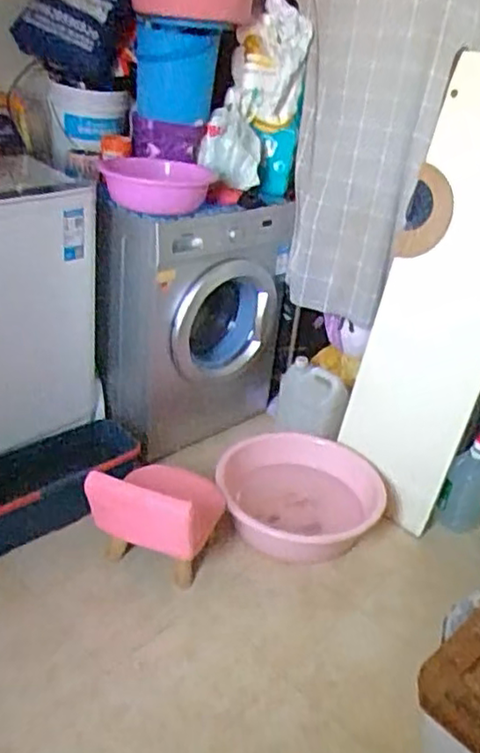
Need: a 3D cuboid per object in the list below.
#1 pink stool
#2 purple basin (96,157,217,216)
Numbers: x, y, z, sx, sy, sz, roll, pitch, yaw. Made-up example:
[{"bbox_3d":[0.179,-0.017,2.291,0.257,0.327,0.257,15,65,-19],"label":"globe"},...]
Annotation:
[{"bbox_3d":[-0.205,0.327,1.778,0.320,0.273,0.347,10,29,6],"label":"pink stool"},{"bbox_3d":[-0.241,-0.550,1.898,0.333,0.111,0.293,3,29,-6],"label":"purple basin"}]

